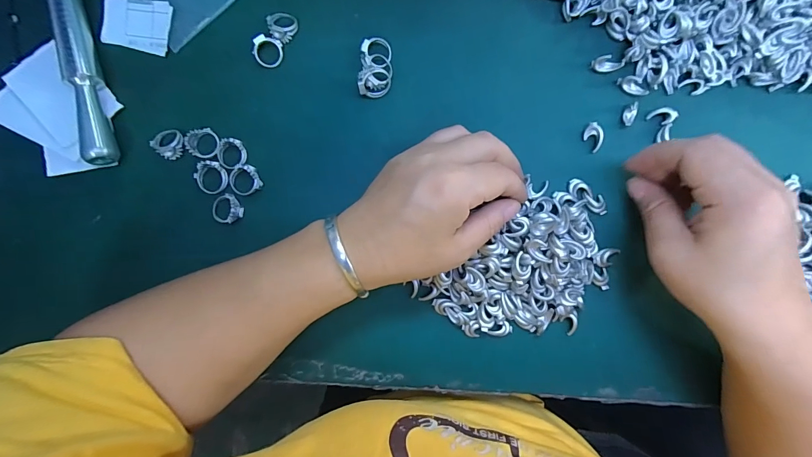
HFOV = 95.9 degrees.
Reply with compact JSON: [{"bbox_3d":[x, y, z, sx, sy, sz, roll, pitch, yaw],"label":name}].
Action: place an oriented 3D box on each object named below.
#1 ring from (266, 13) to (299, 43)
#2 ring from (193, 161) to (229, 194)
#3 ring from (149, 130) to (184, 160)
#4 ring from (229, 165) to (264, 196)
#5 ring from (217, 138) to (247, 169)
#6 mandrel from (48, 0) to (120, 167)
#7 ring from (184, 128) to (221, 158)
[{"bbox_3d":[-0.093,-0.151,0.272,0.021,0.007,0.022,0,88,2],"label":"ring"},{"bbox_3d":[-0.145,-0.038,0.270,0.022,0.008,0.023,0,88,2],"label":"ring"},{"bbox_3d":[-0.175,-0.064,0.271,0.021,0.008,0.021,0,88,2],"label":"ring"},{"bbox_3d":[-0.120,-0.035,0.271,0.023,0.010,0.021,0,88,2],"label":"ring"},{"bbox_3d":[-0.130,-0.055,0.270,0.020,0.008,0.020,-2,88,2],"label":"ring"},{"bbox_3d":[-0.247,-0.158,0.268,0.018,0.021,0.227,-15,87,2],"label":"mandrel"},{"bbox_3d":[-0.150,-0.063,0.272,0.024,0.007,0.022,0,88,2],"label":"ring"}]

